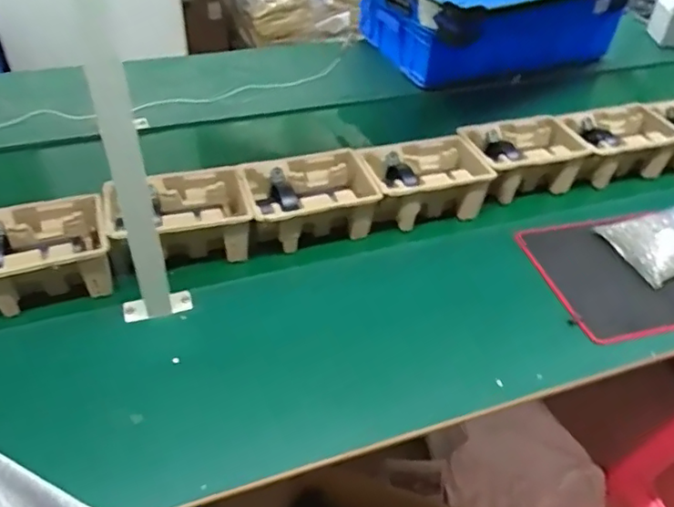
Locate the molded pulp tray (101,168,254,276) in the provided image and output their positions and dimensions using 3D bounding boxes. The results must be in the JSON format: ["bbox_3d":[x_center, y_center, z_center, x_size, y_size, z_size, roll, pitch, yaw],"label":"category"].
[{"bbox_3d":[-0.262,-0.045,0.981,0.234,0.130,0.140,-10,44,-17],"label":"molded pulp tray"}]

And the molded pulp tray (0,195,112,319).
[{"bbox_3d":[-0.464,0.008,0.876,0.227,0.110,0.127,-13,46,-21],"label":"molded pulp tray"}]

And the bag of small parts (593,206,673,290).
[{"bbox_3d":[0.630,-0.031,1.083,0.242,0.048,0.152,-13,46,-21],"label":"bag of small parts"}]

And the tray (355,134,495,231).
[{"bbox_3d":[0.167,-0.132,1.117,0.241,0.120,0.142,-8,44,-16],"label":"tray"}]

